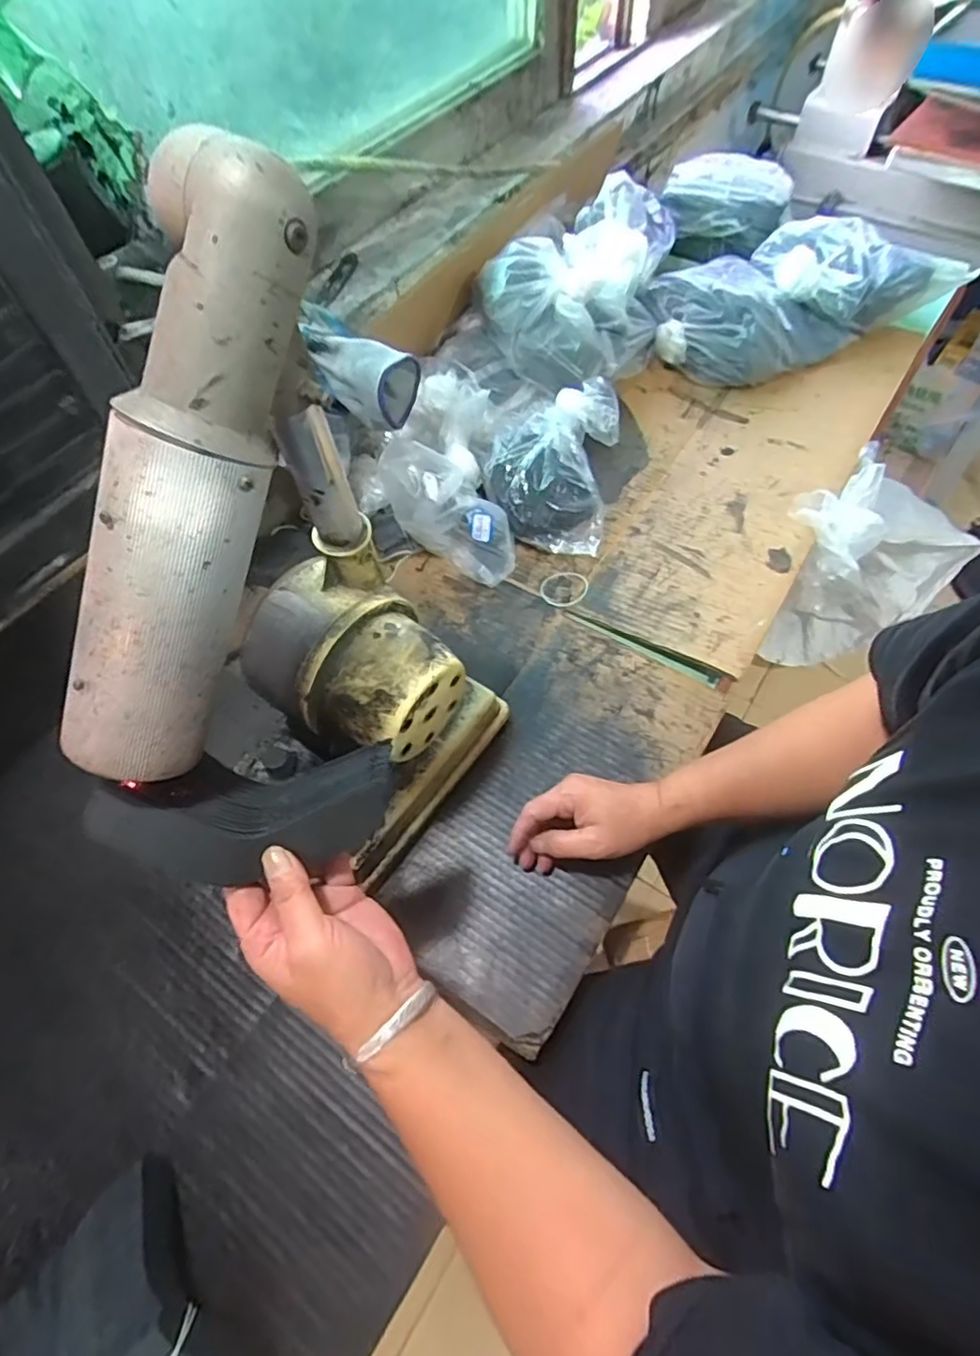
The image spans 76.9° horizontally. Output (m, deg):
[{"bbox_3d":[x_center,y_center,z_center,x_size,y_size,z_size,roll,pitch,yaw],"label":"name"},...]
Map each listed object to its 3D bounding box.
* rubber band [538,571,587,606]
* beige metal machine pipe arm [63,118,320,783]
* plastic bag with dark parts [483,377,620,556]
[{"bbox_3d":[0.084,-0.101,0.702,0.056,0.004,0.047,-14,59,-3],"label":"rubber band"},{"bbox_3d":[-0.131,-0.075,0.269,0.053,0.059,0.267,26,108,16],"label":"beige metal machine pipe arm"},{"bbox_3d":[0.074,-0.253,0.734,0.145,0.093,0.187,12,62,9],"label":"plastic bag with dark parts"}]

